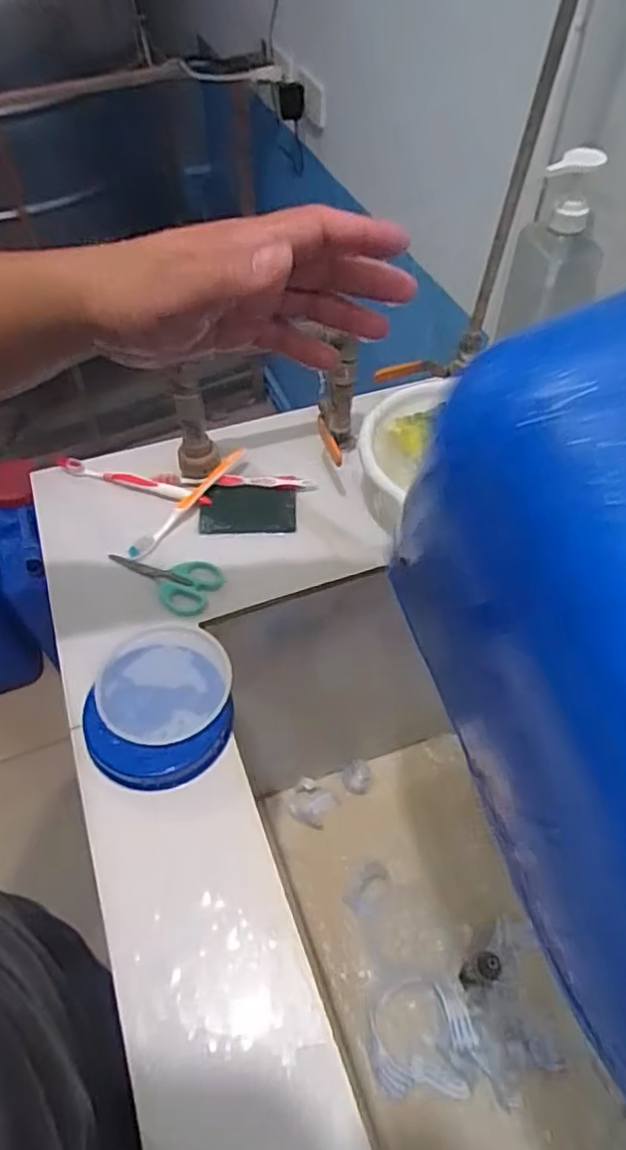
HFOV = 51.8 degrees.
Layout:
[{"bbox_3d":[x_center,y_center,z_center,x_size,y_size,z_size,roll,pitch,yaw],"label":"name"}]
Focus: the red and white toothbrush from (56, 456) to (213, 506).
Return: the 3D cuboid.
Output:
[{"bbox_3d":[-0.204,-0.105,0.717,0.192,0.011,0.016,16,53,11],"label":"red and white toothbrush"}]

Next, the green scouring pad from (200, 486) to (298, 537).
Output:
[{"bbox_3d":[-0.070,-0.071,0.696,0.101,0.012,0.062,-2,52,-3],"label":"green scouring pad"}]

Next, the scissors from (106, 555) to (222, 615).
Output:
[{"bbox_3d":[-0.151,0.000,0.643,0.119,0.008,0.060,21,54,14],"label":"scissors"}]

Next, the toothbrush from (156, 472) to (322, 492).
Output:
[{"bbox_3d":[-0.085,-0.103,0.711,0.176,0.017,0.019,-1,52,-2],"label":"toothbrush"}]

